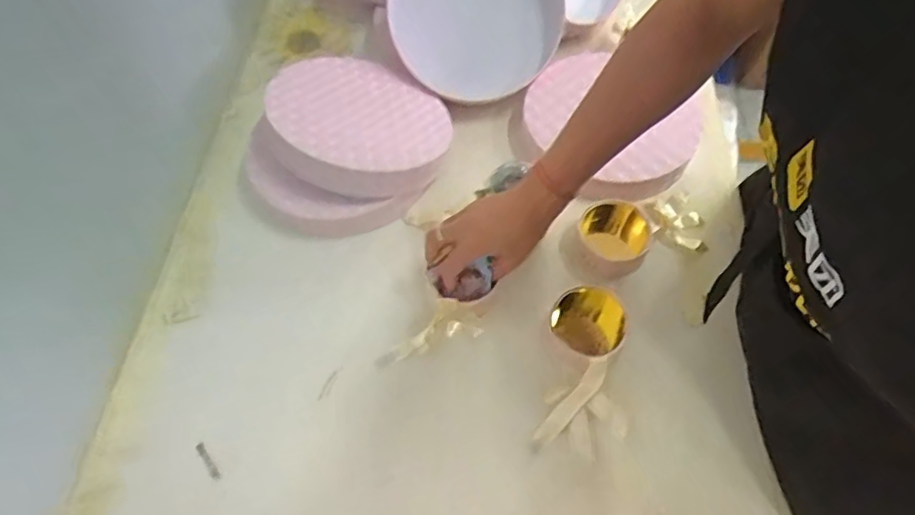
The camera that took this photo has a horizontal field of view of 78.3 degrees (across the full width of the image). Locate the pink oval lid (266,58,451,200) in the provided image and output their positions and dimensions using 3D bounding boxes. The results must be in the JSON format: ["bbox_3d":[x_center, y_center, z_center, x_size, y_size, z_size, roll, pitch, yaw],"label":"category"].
[{"bbox_3d":[-0.122,-0.167,0.688,0.225,0.045,0.224,7,48,-14],"label":"pink oval lid"}]

